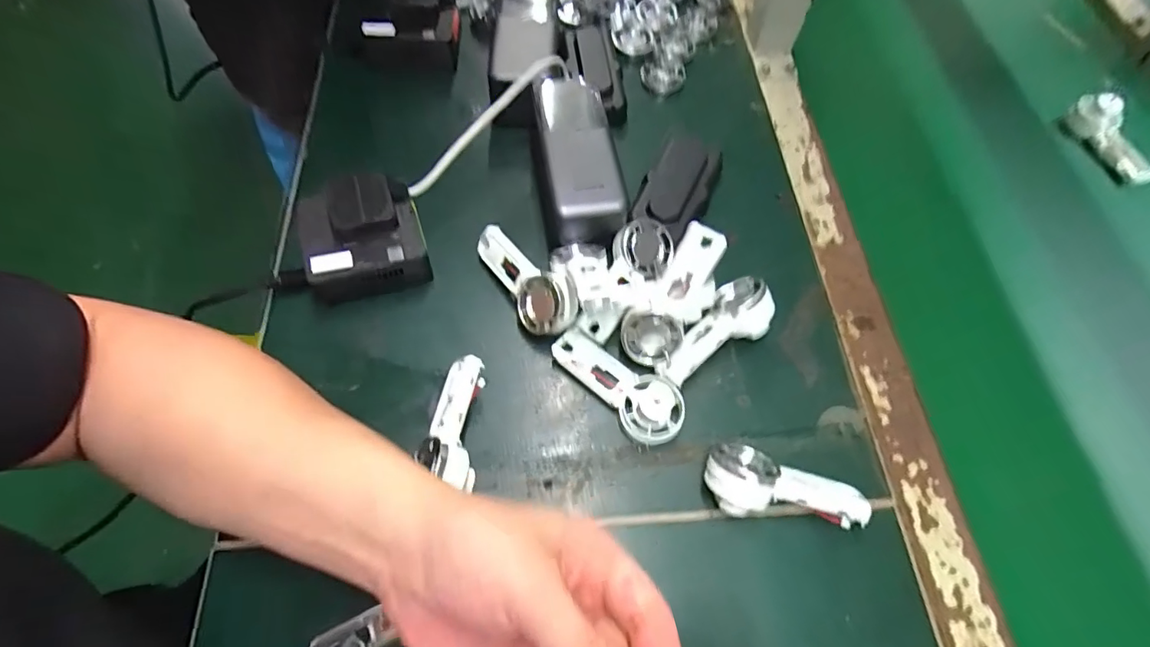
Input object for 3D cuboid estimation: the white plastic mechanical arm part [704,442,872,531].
[{"bbox_3d":[0.123,0.095,0.312,0.094,0.038,0.038,8,61,2],"label":"white plastic mechanical arm part"}]

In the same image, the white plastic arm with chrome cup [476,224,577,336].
[{"bbox_3d":[-0.034,-0.032,0.369,0.039,0.017,0.092,-50,64,18],"label":"white plastic arm with chrome cup"}]

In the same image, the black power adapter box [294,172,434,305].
[{"bbox_3d":[-0.148,-0.059,0.373,0.081,0.055,0.071,-12,63,-9],"label":"black power adapter box"}]

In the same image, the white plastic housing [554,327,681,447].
[{"bbox_3d":[0.027,0.038,0.342,0.093,0.031,0.038,36,66,16],"label":"white plastic housing"}]

